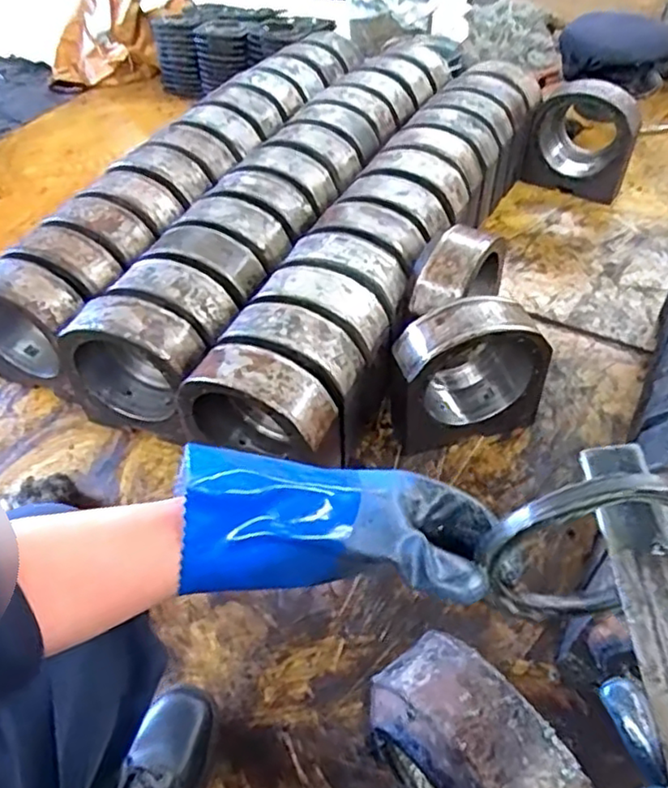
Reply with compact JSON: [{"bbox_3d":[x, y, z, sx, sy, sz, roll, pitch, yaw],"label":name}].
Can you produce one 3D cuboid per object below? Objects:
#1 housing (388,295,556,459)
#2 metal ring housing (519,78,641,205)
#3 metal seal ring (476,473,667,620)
[{"bbox_3d":[0.210,-0.039,1.042,0.226,0.250,0.121,-12,50,-5],"label":"housing"},{"bbox_3d":[0.560,-0.577,1.483,0.229,0.222,0.113,16,53,17],"label":"metal ring housing"},{"bbox_3d":[0.179,0.109,0.442,0.156,0.155,0.028,-6,50,-1],"label":"metal seal ring"}]

